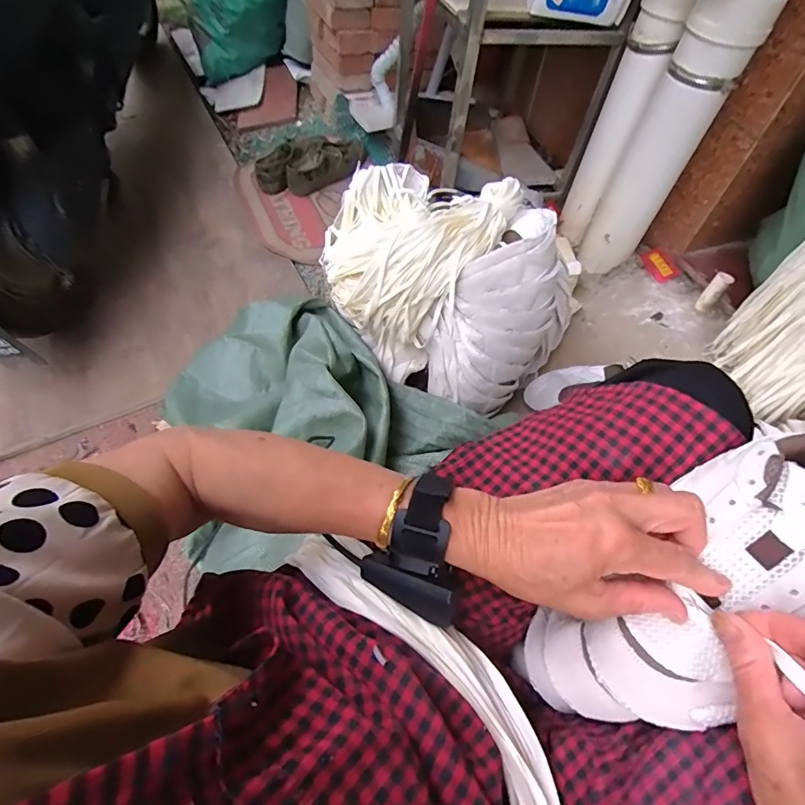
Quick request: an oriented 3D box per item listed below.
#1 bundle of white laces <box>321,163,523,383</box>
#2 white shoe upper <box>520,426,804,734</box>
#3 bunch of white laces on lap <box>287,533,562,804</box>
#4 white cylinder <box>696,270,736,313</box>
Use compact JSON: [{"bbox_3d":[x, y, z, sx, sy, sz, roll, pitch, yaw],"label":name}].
[{"bbox_3d":[0.028,-0.269,0.822,0.239,0.216,0.344,36,63,19],"label":"bundle of white laces"},{"bbox_3d":[0.195,0.119,0.291,0.275,0.061,0.107,-44,64,11],"label":"white shoe upper"},{"bbox_3d":[0.040,0.207,0.287,0.077,0.055,0.331,-31,64,-20],"label":"bunch of white laces on lap"},{"bbox_3d":[0.623,-0.220,0.912,0.032,0.080,0.027,39,42,21],"label":"white cylinder"}]

